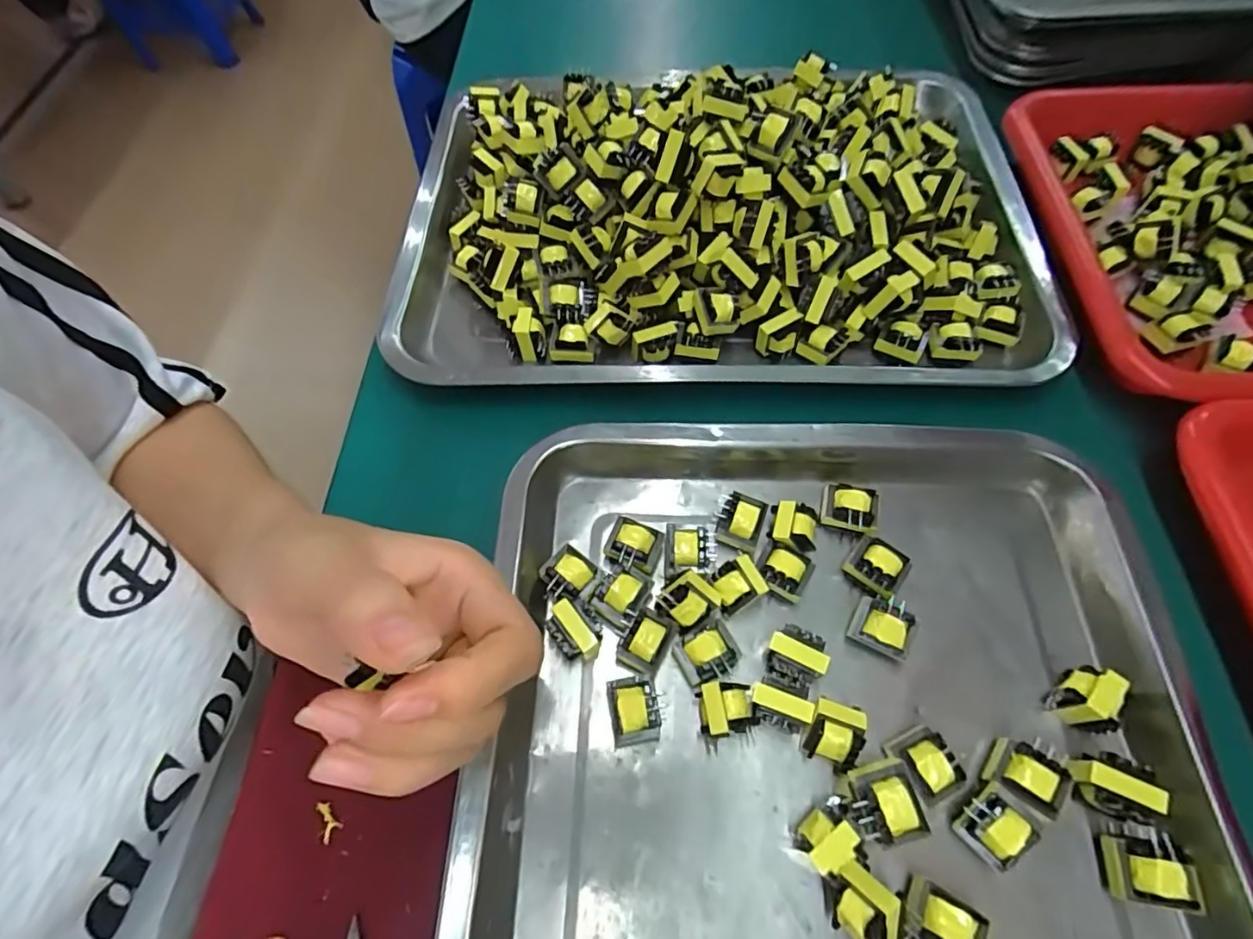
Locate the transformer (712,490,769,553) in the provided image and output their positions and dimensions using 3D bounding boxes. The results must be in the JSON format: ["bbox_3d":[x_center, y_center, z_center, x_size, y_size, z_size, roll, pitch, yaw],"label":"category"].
[{"bbox_3d":[0.055,0.024,0.277,0.022,0.015,0.028,17,65,12],"label":"transformer"}]

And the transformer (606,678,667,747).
[{"bbox_3d":[0.005,0.102,0.241,0.022,0.021,0.024,-6,62,0],"label":"transformer"}]

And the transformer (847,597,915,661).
[{"bbox_3d":[0.111,0.070,0.253,0.023,0.022,0.023,25,67,16],"label":"transformer"}]

